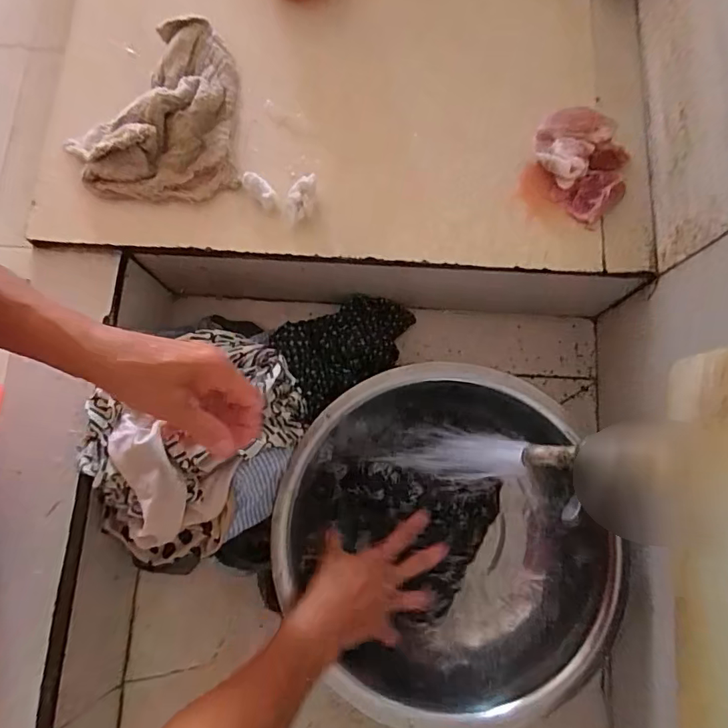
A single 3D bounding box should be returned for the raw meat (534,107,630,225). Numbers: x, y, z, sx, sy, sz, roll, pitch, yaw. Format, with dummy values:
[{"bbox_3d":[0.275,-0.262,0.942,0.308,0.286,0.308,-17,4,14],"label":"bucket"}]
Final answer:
[{"bbox_3d":[0.228,-0.210,0.493,0.082,0.040,0.107,-38,81,-8],"label":"raw meat"}]

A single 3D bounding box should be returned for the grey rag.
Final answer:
[{"bbox_3d":[-0.220,-0.274,0.504,0.165,0.041,0.209,-4,78,-2],"label":"grey rag"}]

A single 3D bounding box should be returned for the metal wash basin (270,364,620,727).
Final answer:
[{"bbox_3d":[0.077,0.181,0.517,0.311,0.101,0.333,0,78,-1],"label":"metal wash basin"}]

